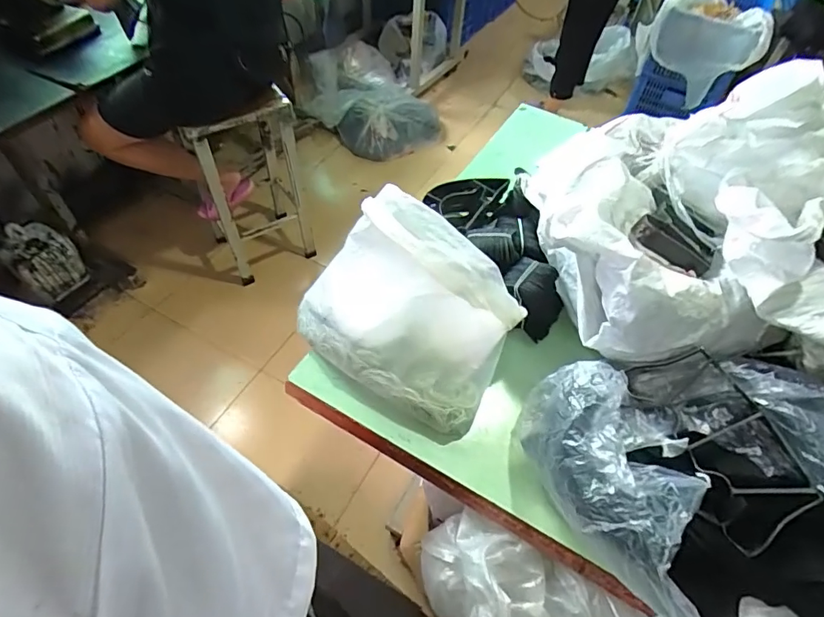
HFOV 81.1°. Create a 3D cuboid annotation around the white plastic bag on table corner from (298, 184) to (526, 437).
[{"bbox_3d":[-0.013,-0.006,0.770,0.334,0.240,0.206,28,55,16],"label":"white plastic bag on table corner"}]

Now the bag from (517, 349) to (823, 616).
[{"bbox_3d":[0.434,0.261,0.633,0.568,0.189,0.345,24,54,14],"label":"bag"}]

